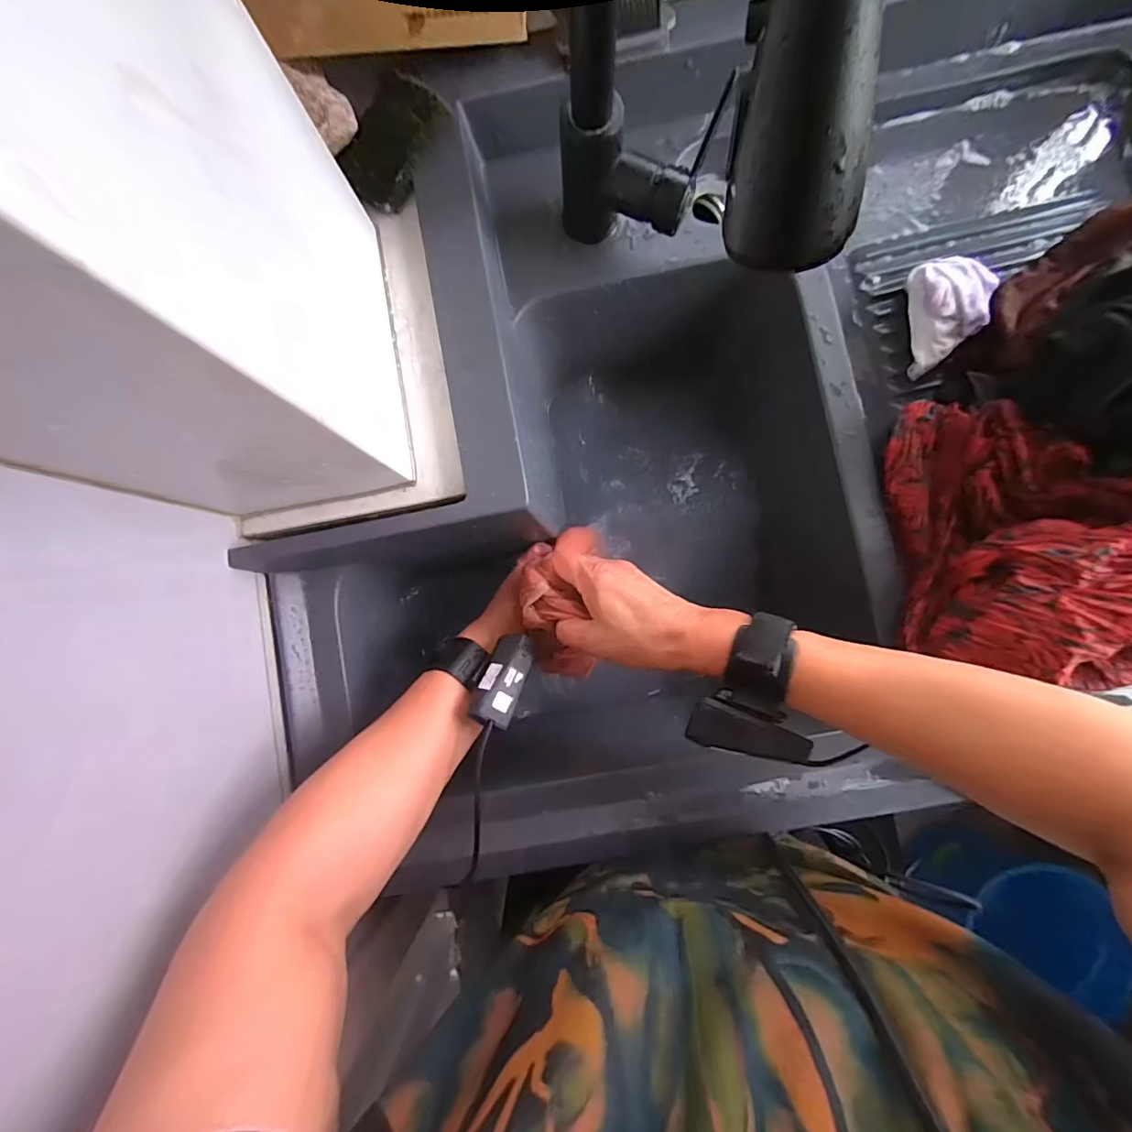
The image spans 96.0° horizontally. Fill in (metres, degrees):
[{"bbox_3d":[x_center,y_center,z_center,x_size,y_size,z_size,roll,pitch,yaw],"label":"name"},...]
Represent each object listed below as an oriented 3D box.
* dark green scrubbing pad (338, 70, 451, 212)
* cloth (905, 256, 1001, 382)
[{"bbox_3d":[-0.136,-0.324,0.389,0.062,0.014,0.085,38,103,11],"label":"dark green scrubbing pad"},{"bbox_3d":[0.304,-0.198,0.406,0.050,0.046,0.082,-3,87,2],"label":"cloth"}]

